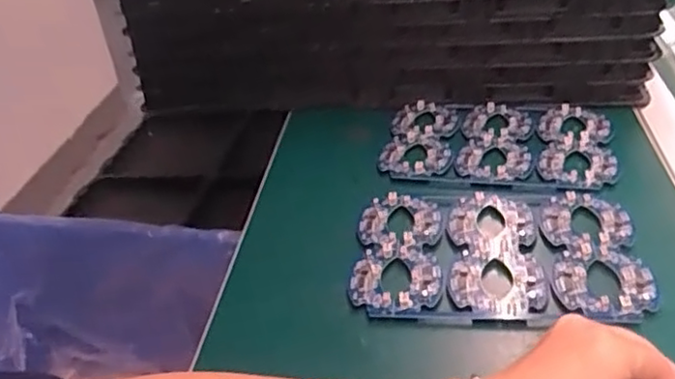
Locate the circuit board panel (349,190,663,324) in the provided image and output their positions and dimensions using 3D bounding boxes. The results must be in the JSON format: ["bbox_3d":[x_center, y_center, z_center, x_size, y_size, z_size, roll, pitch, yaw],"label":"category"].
[{"bbox_3d":[0.113,0.044,0.468,0.196,0.009,0.135,0,33,10],"label":"circuit board panel"}]

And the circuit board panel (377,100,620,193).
[{"bbox_3d":[0.144,-0.045,0.587,0.194,0.006,0.137,4,36,18],"label":"circuit board panel"}]

